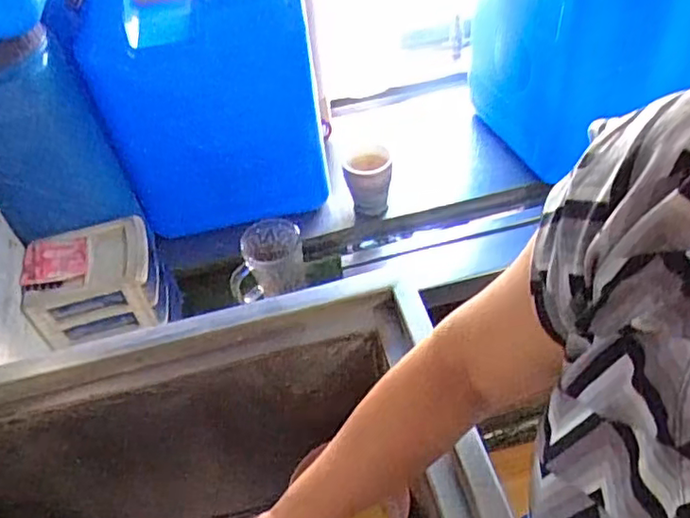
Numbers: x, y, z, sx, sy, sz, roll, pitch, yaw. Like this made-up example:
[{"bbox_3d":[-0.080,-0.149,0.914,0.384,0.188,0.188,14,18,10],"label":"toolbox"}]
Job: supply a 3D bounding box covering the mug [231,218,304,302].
[{"bbox_3d":[-0.115,0.007,0.933,0.103,0.085,0.103,-6,47,1],"label":"mug"}]

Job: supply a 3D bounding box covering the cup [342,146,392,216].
[{"bbox_3d":[0.040,-0.136,1.068,0.076,0.119,0.082,-3,47,4],"label":"cup"}]

